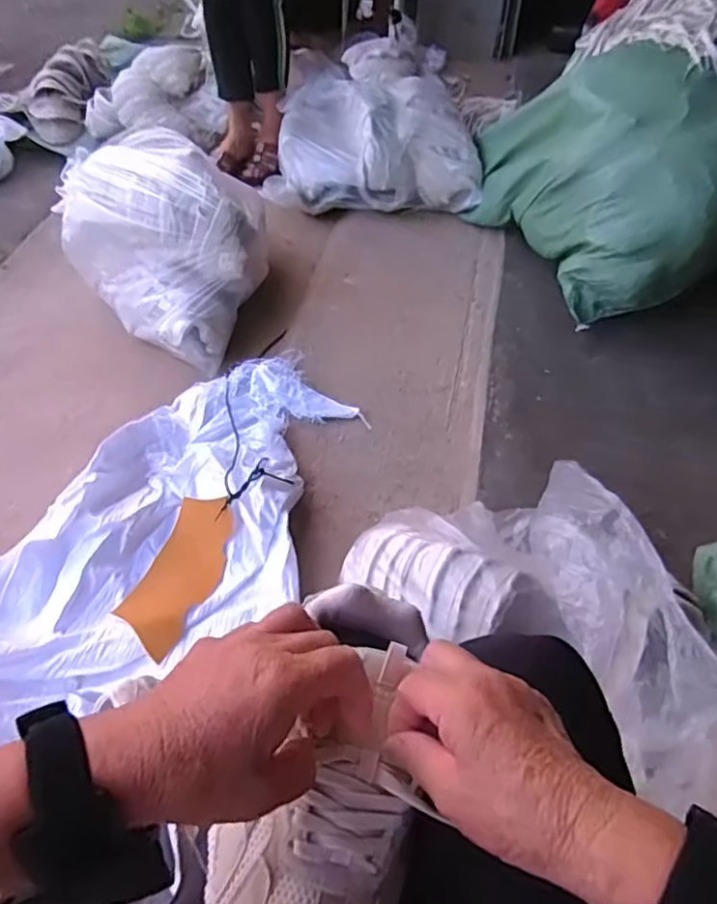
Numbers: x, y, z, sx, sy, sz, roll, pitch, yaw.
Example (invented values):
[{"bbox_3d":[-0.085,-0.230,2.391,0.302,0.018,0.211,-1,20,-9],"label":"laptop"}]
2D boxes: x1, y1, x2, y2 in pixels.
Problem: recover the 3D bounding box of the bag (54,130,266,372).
[{"bbox_3d":[-0.411,-0.432,1.263,0.472,0.286,0.341,25,56,18],"label":"bag"}]

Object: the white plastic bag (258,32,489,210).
[{"bbox_3d":[0.051,-0.808,1.547,0.538,0.263,0.399,9,53,6],"label":"white plastic bag"}]

